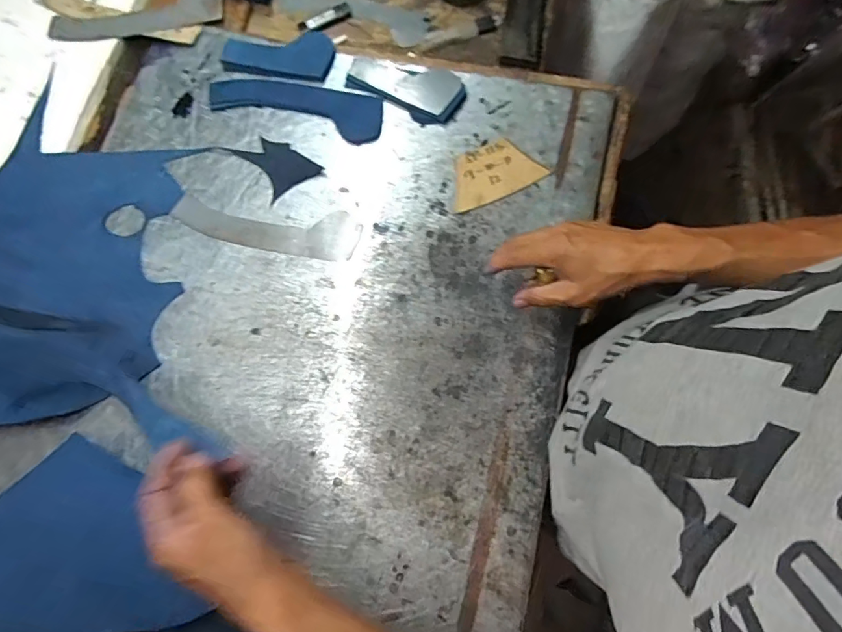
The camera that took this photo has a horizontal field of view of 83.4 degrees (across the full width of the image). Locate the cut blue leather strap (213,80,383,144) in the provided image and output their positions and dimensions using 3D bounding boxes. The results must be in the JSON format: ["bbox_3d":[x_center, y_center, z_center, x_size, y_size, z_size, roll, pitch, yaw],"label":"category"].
[{"bbox_3d":[-0.161,-0.278,0.617,0.228,0.006,0.068,16,78,5],"label":"cut blue leather strap"}]

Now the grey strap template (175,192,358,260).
[{"bbox_3d":[-0.190,-0.111,0.579,0.231,0.006,0.061,10,76,0],"label":"grey strap template"}]

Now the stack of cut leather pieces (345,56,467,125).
[{"bbox_3d":[-0.017,-0.305,0.618,0.151,0.008,0.079,29,82,10],"label":"stack of cut leather pieces"}]

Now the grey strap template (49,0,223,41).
[{"bbox_3d":[-0.385,-0.409,0.645,0.226,0.012,0.062,-20,83,-7],"label":"grey strap template"}]

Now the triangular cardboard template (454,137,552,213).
[{"bbox_3d":[0.089,-0.179,0.586,0.114,0.004,0.073,-22,77,1],"label":"triangular cardboard template"}]

